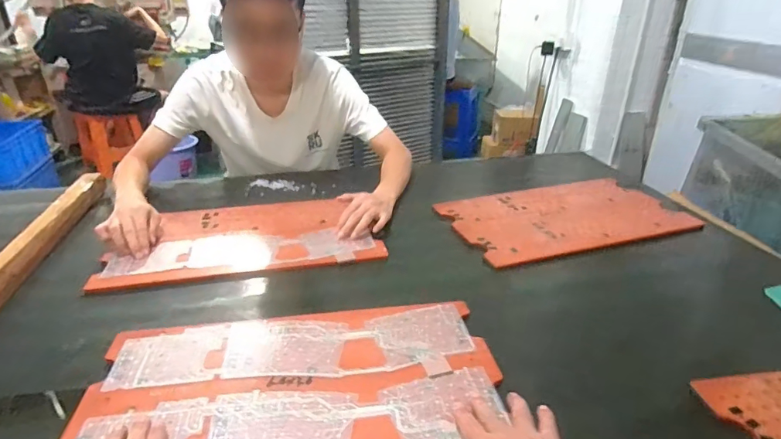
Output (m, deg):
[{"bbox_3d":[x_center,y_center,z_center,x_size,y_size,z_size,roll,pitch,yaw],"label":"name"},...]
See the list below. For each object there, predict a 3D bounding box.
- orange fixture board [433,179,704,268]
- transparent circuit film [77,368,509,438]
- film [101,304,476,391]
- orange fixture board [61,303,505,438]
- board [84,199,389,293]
[{"bbox_3d":[0.350,-0.007,0.948,0.454,0.012,0.262,-10,30,-17],"label":"orange fixture board"},{"bbox_3d":[-0.094,0.216,0.487,0.427,0.009,0.109,-2,28,-6],"label":"transparent circuit film"},{"bbox_3d":[-0.116,0.165,0.601,0.436,0.006,0.122,-3,28,-8],"label":"film"},{"bbox_3d":[-0.107,0.192,0.536,0.459,0.017,0.254,-5,29,-8],"label":"orange fixture board"},{"bbox_3d":[-0.263,0.025,0.879,0.462,0.009,0.262,-5,29,-9],"label":"board"}]

